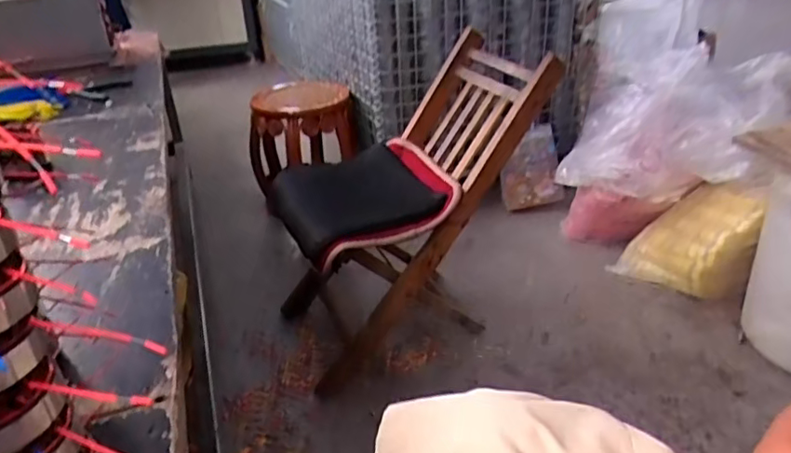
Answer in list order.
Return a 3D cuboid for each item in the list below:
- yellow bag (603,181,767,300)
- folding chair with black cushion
[{"bbox_3d":[0.710,0.043,1.469,0.119,0.314,0.306,-24,35,-35],"label":"yellow bag"},{"bbox_3d":[0.007,-0.047,1.337,0.537,0.602,0.434,-16,31,-24],"label":"folding chair with black cushion"}]

